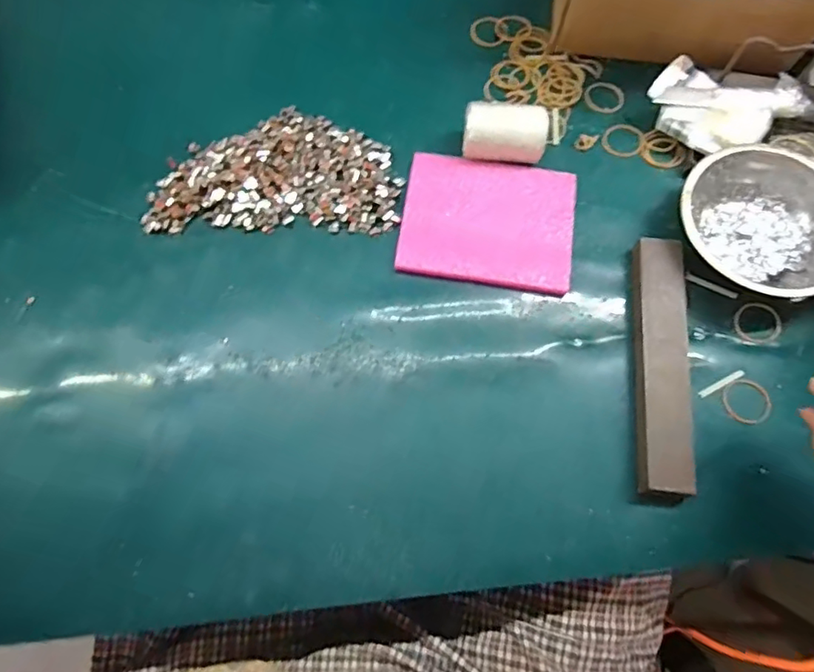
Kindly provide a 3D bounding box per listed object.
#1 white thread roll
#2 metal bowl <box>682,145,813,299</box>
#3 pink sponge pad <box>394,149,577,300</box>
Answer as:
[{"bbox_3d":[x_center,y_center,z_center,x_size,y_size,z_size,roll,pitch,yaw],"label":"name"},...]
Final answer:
[{"bbox_3d":[0.081,-0.166,0.443,0.067,0.042,0.039,5,71,2],"label":"white thread roll"},{"bbox_3d":[0.272,-0.083,0.411,0.128,0.039,0.121,41,76,12],"label":"metal bowl"},{"bbox_3d":[0.066,-0.093,0.432,0.135,0.012,0.108,9,72,3],"label":"pink sponge pad"}]

